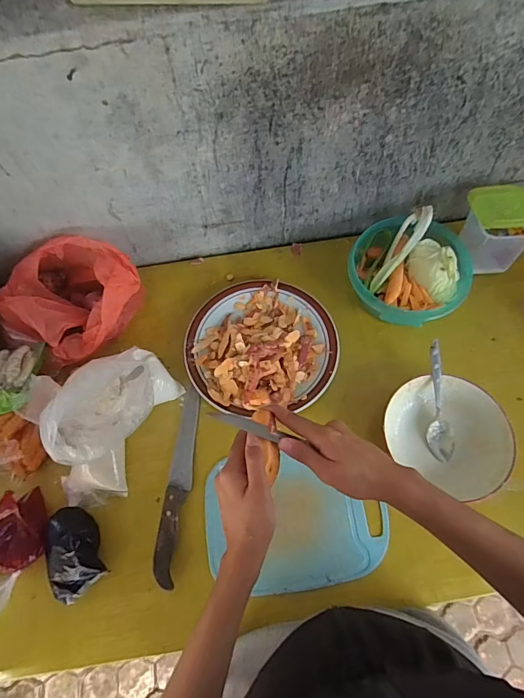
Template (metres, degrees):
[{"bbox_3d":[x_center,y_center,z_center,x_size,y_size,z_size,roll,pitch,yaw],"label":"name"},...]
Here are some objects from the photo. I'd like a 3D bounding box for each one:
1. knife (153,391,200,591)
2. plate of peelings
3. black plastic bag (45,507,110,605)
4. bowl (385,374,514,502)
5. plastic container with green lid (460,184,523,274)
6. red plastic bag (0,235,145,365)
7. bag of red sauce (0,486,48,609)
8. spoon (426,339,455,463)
[{"bbox_3d":[-0.118,0.187,0.587,0.032,0.016,0.269,4,68,5],"label":"knife"},{"bbox_3d":[-0.001,-0.011,0.663,0.239,0.048,0.232,-1,67,3],"label":"plate of peelings"},{"bbox_3d":[-0.248,0.266,0.536,0.072,0.035,0.111,-16,67,-3],"label":"black plastic bag"},{"bbox_3d":[0.269,0.122,0.595,0.170,0.056,0.143,31,72,15],"label":"bowl"},{"bbox_3d":[0.403,-0.210,0.713,0.096,0.119,0.102,-3,67,2],"label":"plastic container with green lid"},{"bbox_3d":[-0.314,-0.083,0.666,0.177,0.097,0.192,34,73,16],"label":"red plastic bag"},{"bbox_3d":[-0.331,0.268,0.534,0.078,0.032,0.156,-3,67,2],"label":"bag of red sauce"},{"bbox_3d":[0.259,0.075,0.600,0.035,0.016,0.172,-5,88,-2],"label":"spoon"}]

